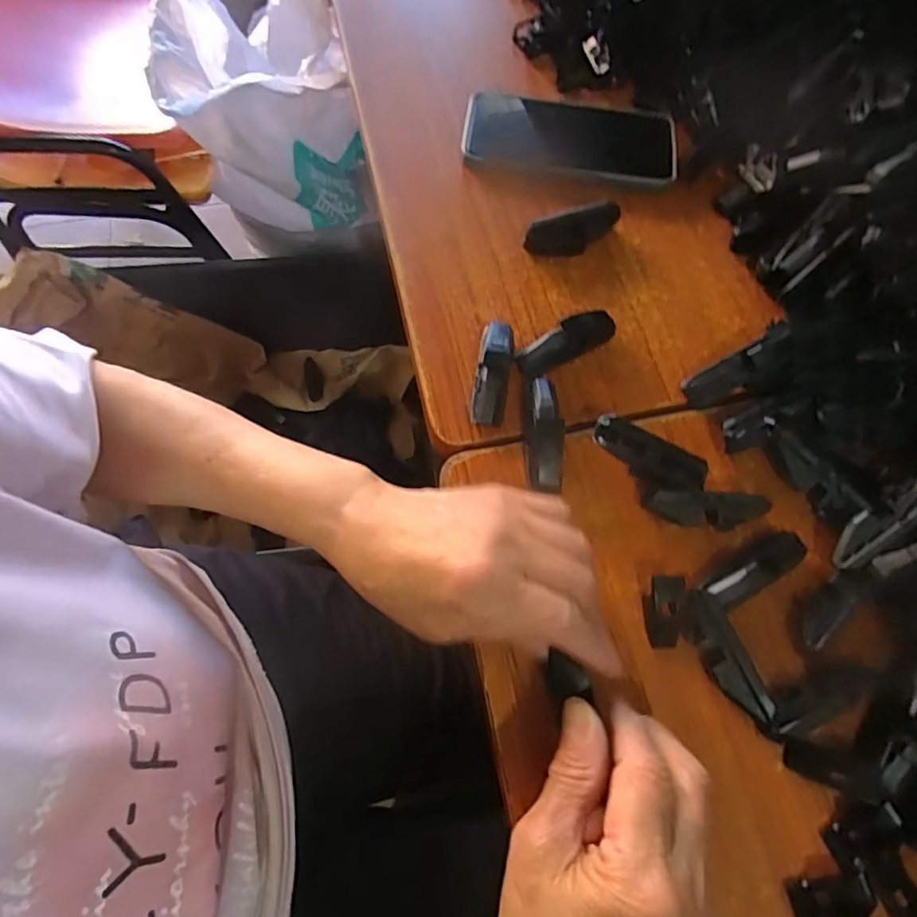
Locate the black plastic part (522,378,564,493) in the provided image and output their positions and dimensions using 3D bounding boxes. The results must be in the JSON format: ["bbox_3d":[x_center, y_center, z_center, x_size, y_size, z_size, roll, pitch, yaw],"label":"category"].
[{"bbox_3d":[0.052,-0.015,0.338,0.021,0.026,0.072,3,70,-2],"label":"black plastic part"}]

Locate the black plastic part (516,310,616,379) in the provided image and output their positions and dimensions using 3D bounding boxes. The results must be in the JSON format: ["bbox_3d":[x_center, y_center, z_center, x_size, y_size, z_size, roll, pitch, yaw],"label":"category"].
[{"bbox_3d":[0.073,-0.076,0.366,0.075,0.027,0.020,-26,73,-12],"label":"black plastic part"}]

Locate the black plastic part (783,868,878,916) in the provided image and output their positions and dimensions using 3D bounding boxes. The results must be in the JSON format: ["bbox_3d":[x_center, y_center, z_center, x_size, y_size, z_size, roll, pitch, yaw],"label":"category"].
[{"bbox_3d":[0.184,0.217,0.269,0.041,0.005,0.021,-7,70,-5],"label":"black plastic part"}]

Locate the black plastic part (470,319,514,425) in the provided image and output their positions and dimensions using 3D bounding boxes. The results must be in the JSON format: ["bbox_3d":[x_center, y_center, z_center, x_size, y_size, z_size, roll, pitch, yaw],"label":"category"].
[{"bbox_3d":[0.022,-0.054,0.353,0.021,0.025,0.067,10,70,1],"label":"black plastic part"}]

